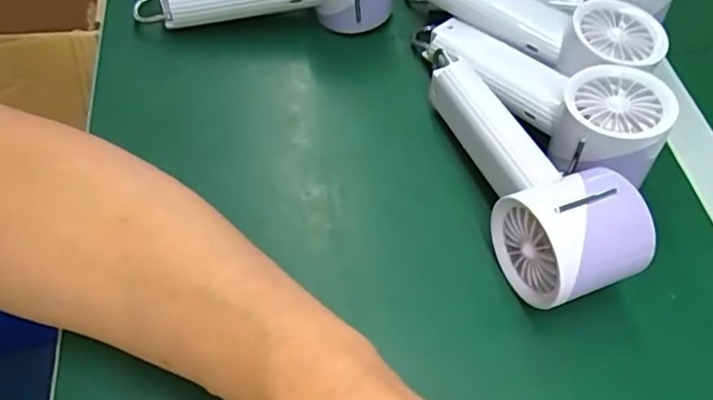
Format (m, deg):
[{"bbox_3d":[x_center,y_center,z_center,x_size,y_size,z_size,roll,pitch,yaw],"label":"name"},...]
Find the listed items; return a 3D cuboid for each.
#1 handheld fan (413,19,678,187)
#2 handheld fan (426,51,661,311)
[{"bbox_3d":[0.118,-0.073,0.388,0.074,0.061,0.188,-26,45,-18],"label":"handheld fan"},{"bbox_3d":[0.100,-0.020,0.353,0.066,0.072,0.183,-13,46,-10],"label":"handheld fan"}]

